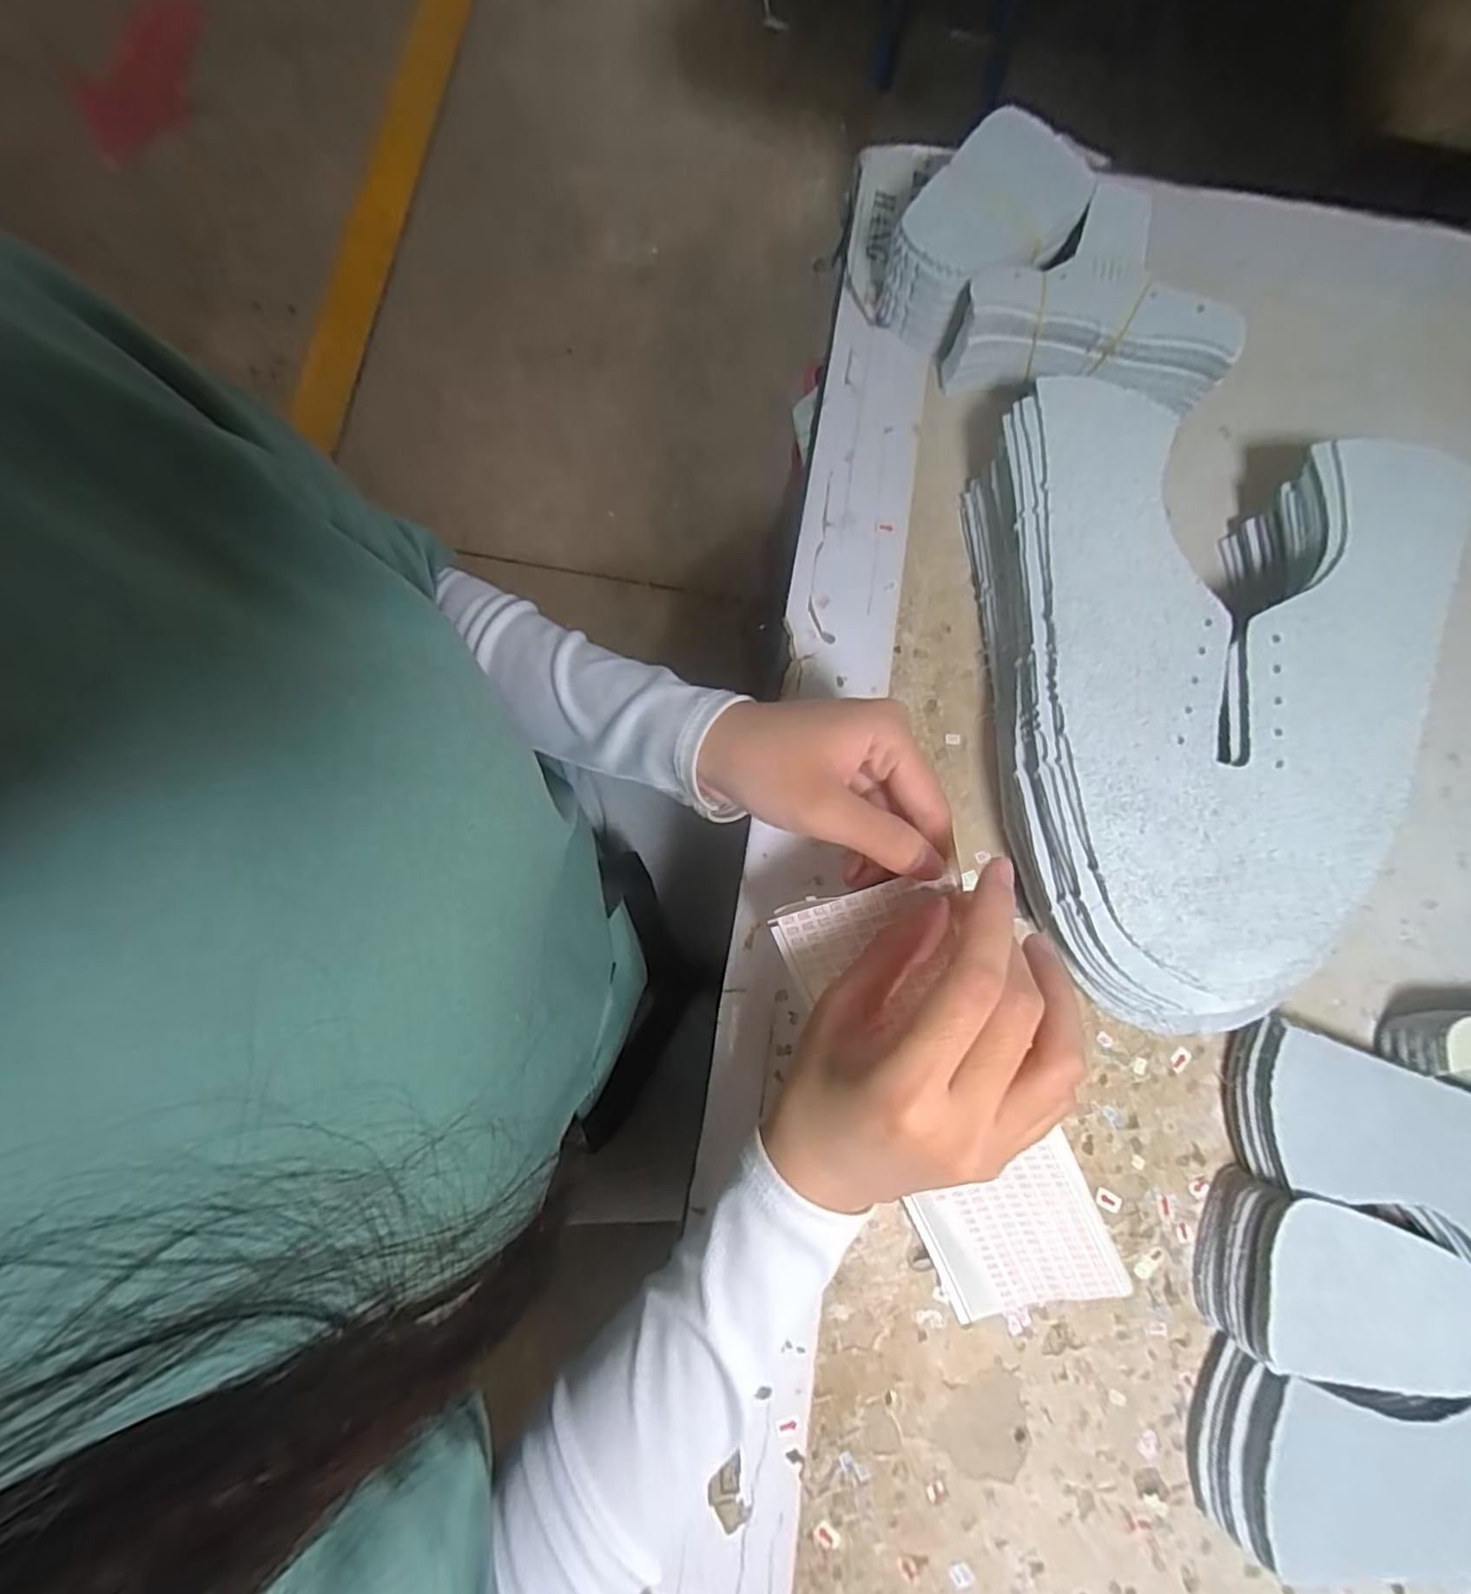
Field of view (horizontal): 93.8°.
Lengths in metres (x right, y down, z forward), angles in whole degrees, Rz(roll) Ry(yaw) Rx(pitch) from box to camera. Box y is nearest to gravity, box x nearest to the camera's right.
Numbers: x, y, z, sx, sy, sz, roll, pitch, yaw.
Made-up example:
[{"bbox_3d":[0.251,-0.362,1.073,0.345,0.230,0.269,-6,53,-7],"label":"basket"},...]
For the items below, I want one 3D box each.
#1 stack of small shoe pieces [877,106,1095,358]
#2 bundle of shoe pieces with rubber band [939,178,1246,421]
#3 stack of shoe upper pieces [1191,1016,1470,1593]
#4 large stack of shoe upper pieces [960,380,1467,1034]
[{"bbox_3d":[0.133,-0.296,0.372,0.067,0.060,0.097,39,81,6],"label":"stack of small shoe pieces"},{"bbox_3d":[0.186,-0.257,0.366,0.134,0.054,0.103,12,80,1],"label":"bundle of shoe pieces with rubber band"},{"bbox_3d":[0.338,0.242,0.295,0.275,0.034,0.197,20,80,2],"label":"stack of shoe upper pieces"},{"bbox_3d":[0.230,-0.048,0.331,0.202,0.054,0.286,-2,80,-2],"label":"large stack of shoe upper pieces"}]

